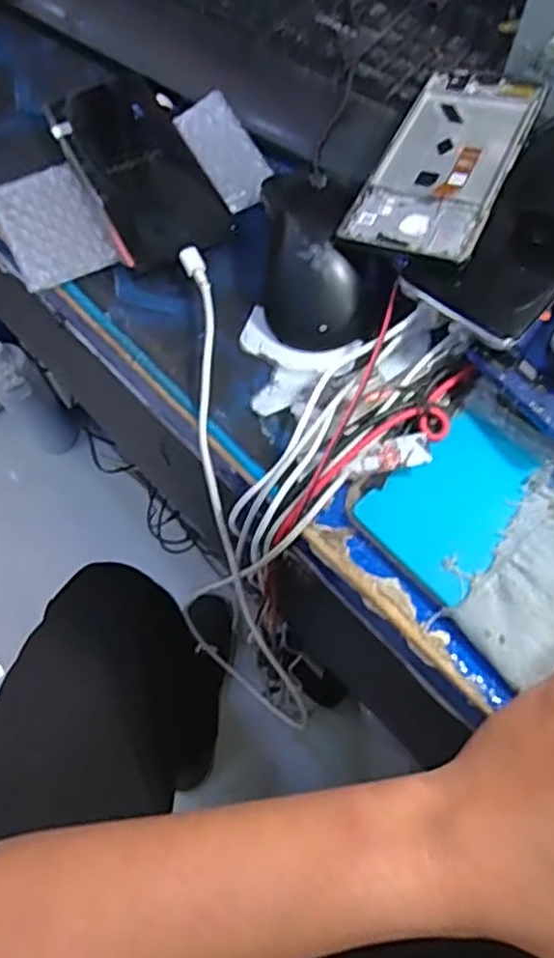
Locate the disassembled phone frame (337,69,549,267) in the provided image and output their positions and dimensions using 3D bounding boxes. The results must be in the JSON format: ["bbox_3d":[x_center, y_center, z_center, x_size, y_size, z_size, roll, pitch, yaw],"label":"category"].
[{"bbox_3d":[0.099,-0.186,0.398,0.075,0.004,0.158,19,65,21],"label":"disassembled phone frame"}]

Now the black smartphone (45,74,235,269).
[{"bbox_3d":[-0.092,-0.206,0.448,0.071,0.006,0.164,-26,67,-11],"label":"black smartphone"}]

